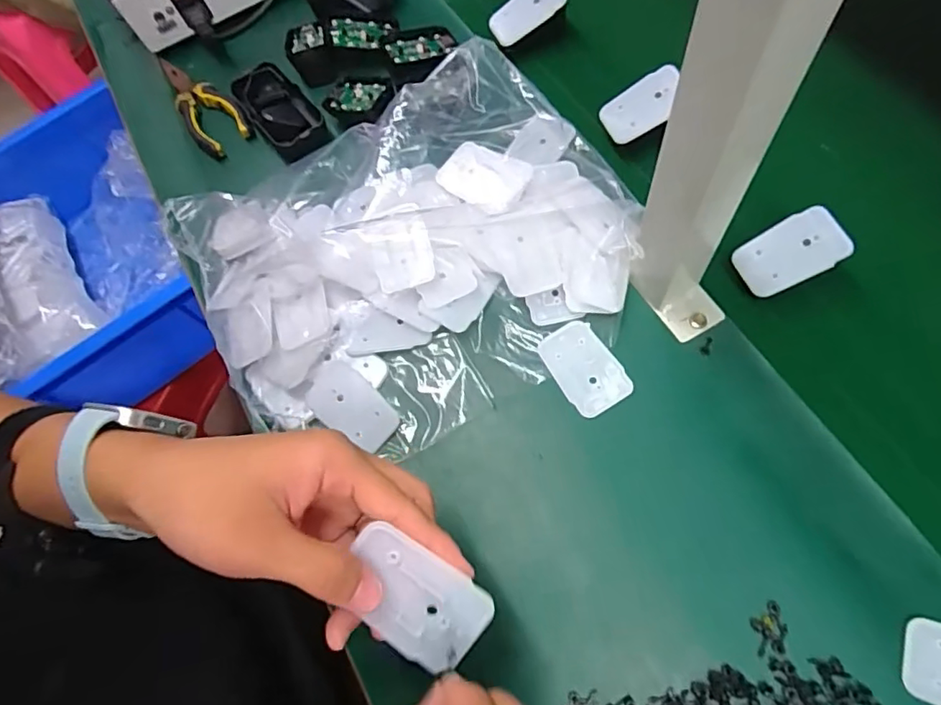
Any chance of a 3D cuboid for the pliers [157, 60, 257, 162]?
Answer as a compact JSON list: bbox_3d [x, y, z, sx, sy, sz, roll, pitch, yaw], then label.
[{"bbox_3d":[-0.265,-0.251,0.551,0.052,0.026,0.152,-32,69,-13],"label":"pliers"}]

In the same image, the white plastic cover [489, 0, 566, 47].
[{"bbox_3d":[0.051,-0.316,0.521,0.070,0.034,0.009,-26,19,28],"label":"white plastic cover"}]

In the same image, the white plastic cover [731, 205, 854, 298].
[{"bbox_3d":[0.226,-0.070,0.397,0.068,0.004,0.044,-29,78,20],"label":"white plastic cover"}]

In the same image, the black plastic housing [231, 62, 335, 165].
[{"bbox_3d":[-0.170,-0.218,0.513,0.052,0.020,0.136,-35,69,-5],"label":"black plastic housing"}]

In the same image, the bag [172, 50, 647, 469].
[{"bbox_3d":[-0.048,-0.080,0.436,0.327,0.071,0.274,-27,68,-2],"label":"bag"}]

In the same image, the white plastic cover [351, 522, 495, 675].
[{"bbox_3d":[-0.026,0.112,0.252,0.067,0.006,0.043,31,90,2],"label":"white plastic cover"}]

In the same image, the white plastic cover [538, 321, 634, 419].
[{"bbox_3d":[0.082,0.011,0.409,0.044,0.008,0.069,-29,68,-3],"label":"white plastic cover"}]

